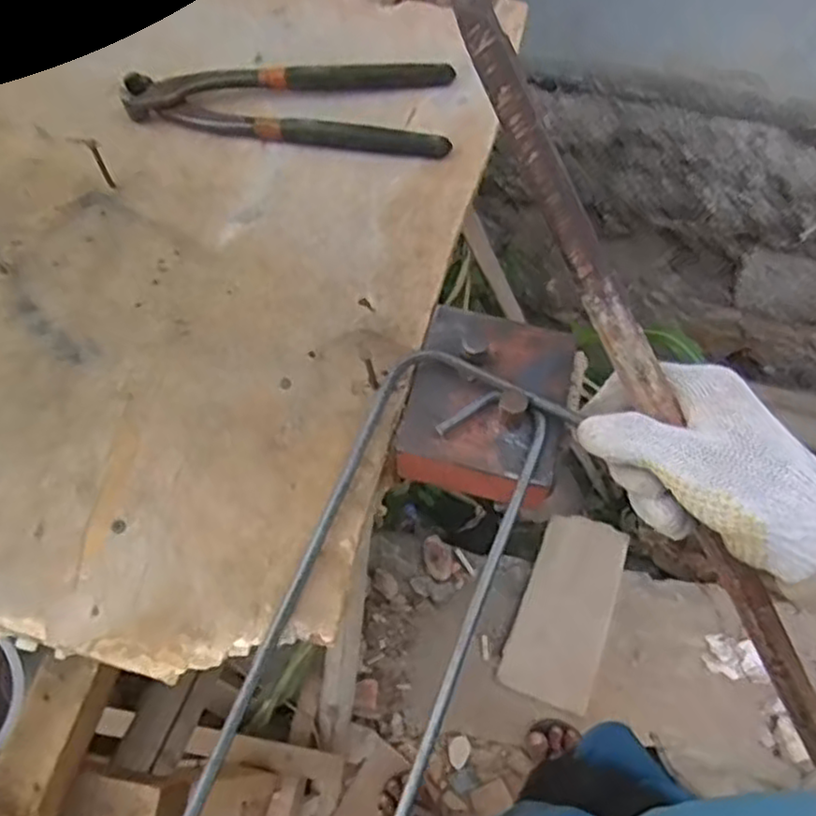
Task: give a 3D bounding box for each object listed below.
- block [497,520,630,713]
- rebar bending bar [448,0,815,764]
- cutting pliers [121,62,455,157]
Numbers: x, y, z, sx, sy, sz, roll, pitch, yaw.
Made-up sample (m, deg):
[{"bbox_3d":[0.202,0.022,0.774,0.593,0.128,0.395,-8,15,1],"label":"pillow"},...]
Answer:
[{"bbox_3d":[0.300,0.375,1.361,0.163,0.048,0.344,20,69,8],"label":"block"},{"bbox_3d":[0.140,0.014,0.382,0.018,0.015,0.476,-35,108,-14],"label":"rebar bending bar"},{"bbox_3d":[-0.084,-0.208,0.497,0.222,0.019,0.068,4,68,1],"label":"cutting pliers"}]

